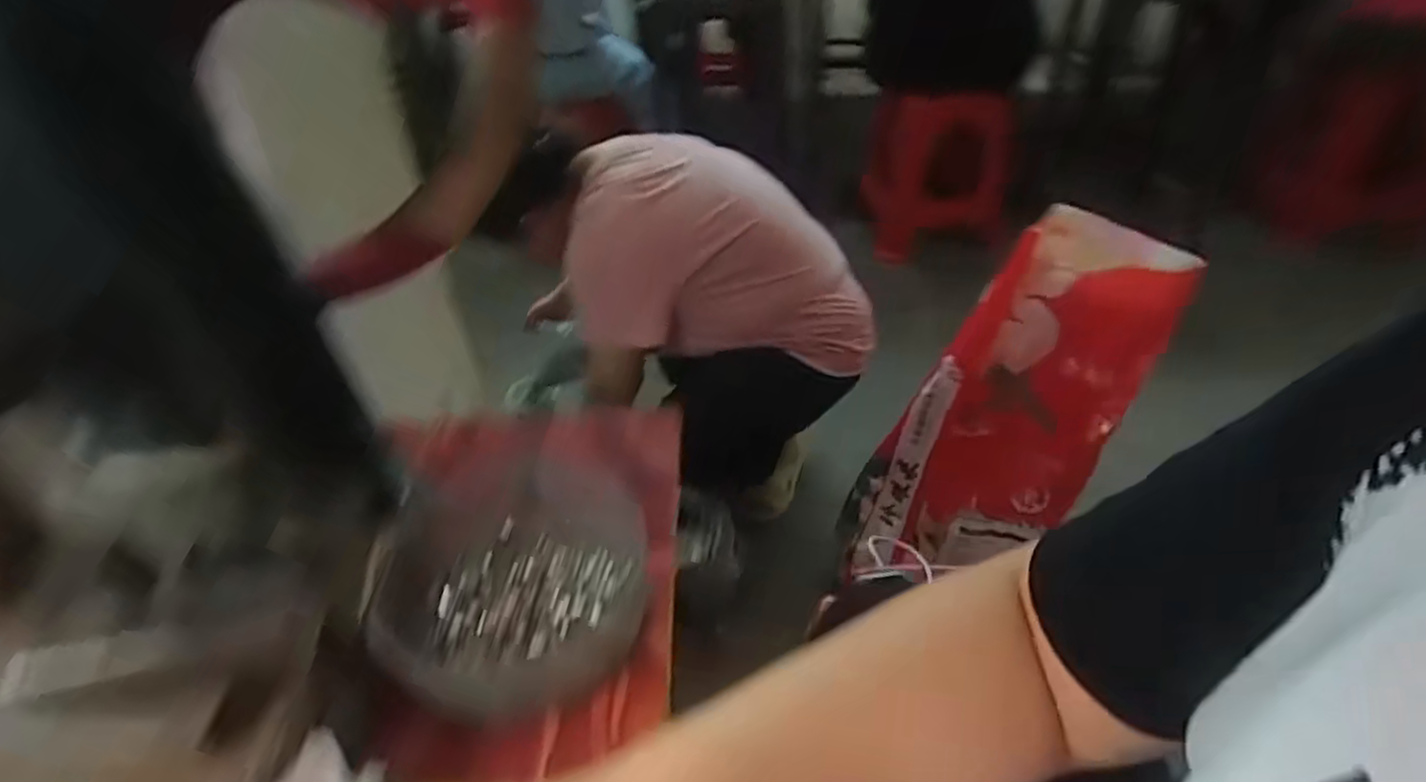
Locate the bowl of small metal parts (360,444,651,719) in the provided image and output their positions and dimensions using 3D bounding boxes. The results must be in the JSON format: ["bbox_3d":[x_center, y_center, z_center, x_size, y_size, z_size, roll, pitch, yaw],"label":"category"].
[{"bbox_3d":[-0.107,0.096,0.405,0.141,0.054,0.163,-14,38,-12],"label":"bowl of small metal parts"}]

